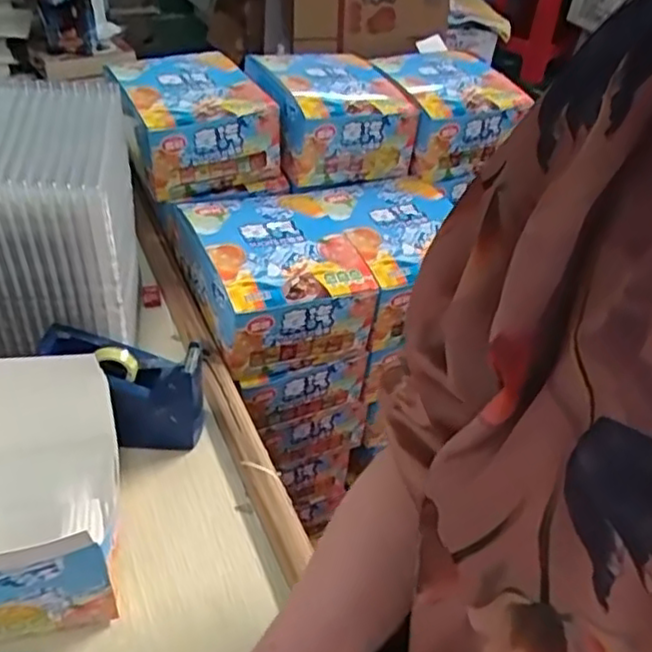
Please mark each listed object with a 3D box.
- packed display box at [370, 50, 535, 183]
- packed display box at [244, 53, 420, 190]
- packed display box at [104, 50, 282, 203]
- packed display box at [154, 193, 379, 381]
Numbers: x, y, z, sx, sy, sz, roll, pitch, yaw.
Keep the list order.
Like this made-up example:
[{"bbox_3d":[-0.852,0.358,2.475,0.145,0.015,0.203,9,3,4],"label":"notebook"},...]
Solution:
[{"bbox_3d":[0.158,-0.281,0.894,0.157,0.097,0.154,-12,43,-22],"label":"packed display box"},{"bbox_3d":[0.000,-0.267,0.854,0.157,0.095,0.188,-12,44,-22],"label":"packed display box"},{"bbox_3d":[-0.158,-0.244,0.811,0.154,0.094,0.183,-15,45,-24],"label":"packed display box"},{"bbox_3d":[-0.065,-0.068,0.737,0.166,0.091,0.223,-13,44,-23],"label":"packed display box"}]

